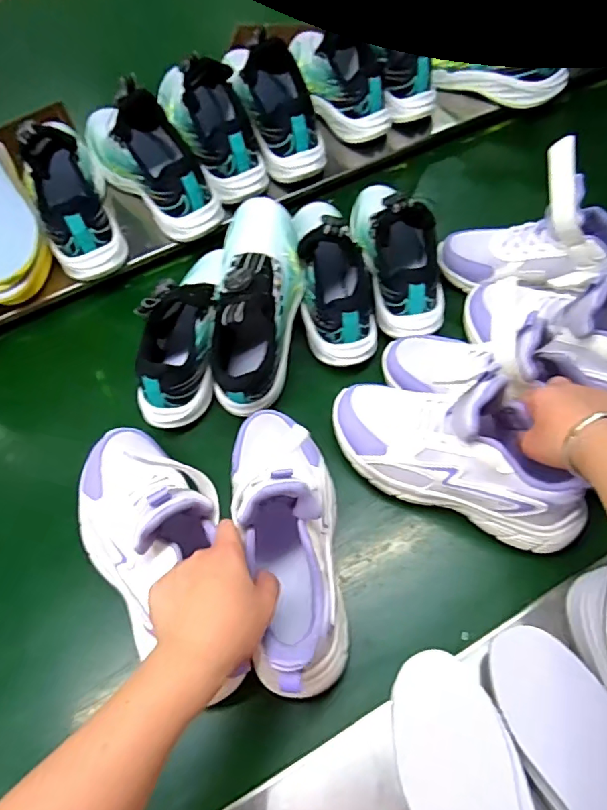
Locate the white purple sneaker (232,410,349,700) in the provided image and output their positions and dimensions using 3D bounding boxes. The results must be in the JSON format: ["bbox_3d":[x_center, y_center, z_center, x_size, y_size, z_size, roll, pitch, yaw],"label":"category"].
[{"bbox_3d":[-0.012,0.101,0.437,0.088,0.143,0.245,-11,49,-2],"label":"white purple sneaker"}]

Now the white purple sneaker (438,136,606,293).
[{"bbox_3d":[0.275,-0.185,0.545,0.237,0.137,0.081,1,62,4],"label":"white purple sneaker"}]

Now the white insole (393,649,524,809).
[{"bbox_3d":[0.115,0.279,0.333,0.072,0.019,0.210,-15,62,-4],"label":"white insole"}]

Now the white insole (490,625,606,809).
[{"bbox_3d":[0.201,0.259,0.343,0.070,0.019,0.211,-21,62,-7],"label":"white insole"}]

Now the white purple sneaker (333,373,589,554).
[{"bbox_3d":[0.136,0.033,0.450,0.233,0.121,0.086,22,65,15],"label":"white purple sneaker"}]

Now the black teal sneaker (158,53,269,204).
[{"bbox_3d":[-0.134,-0.373,0.662,0.111,0.112,0.234,-23,63,-9],"label":"black teal sneaker"}]

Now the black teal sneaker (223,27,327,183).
[{"bbox_3d":[-0.029,-0.379,0.662,0.087,0.077,0.167,-26,102,-10],"label":"black teal sneaker"}]

